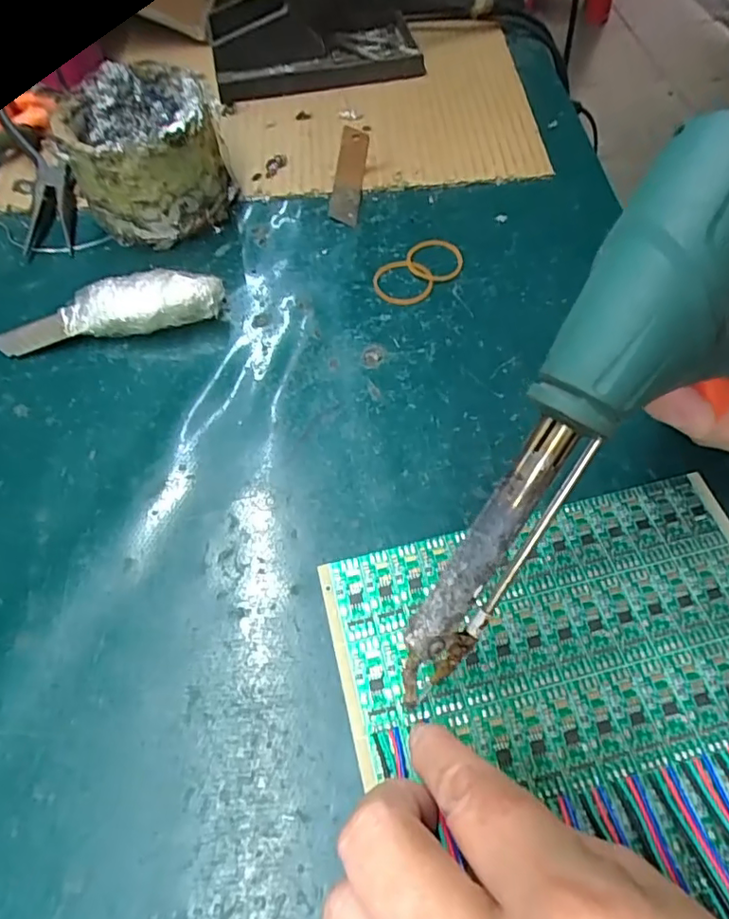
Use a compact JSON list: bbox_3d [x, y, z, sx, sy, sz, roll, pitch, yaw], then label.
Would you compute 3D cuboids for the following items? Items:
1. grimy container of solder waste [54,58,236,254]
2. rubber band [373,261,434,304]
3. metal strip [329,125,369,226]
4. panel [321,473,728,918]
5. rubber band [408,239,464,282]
[{"bbox_3d":[-0.123,-0.176,0.322,0.079,0.081,0.076,-15,59,-5],"label":"grimy container of solder waste"},{"bbox_3d":[0.021,-0.099,0.313,0.032,0.004,0.032,0,59,4],"label":"rubber band"},{"bbox_3d":[-0.009,-0.180,0.358,0.017,0.007,0.087,3,59,6],"label":"metal strip"},{"bbox_3d":[0.097,0.139,0.158,0.164,0.016,0.283,-14,59,-4],"label":"panel"},{"bbox_3d":[0.040,-0.113,0.320,0.031,0.004,0.034,-4,58,2],"label":"rubber band"}]

